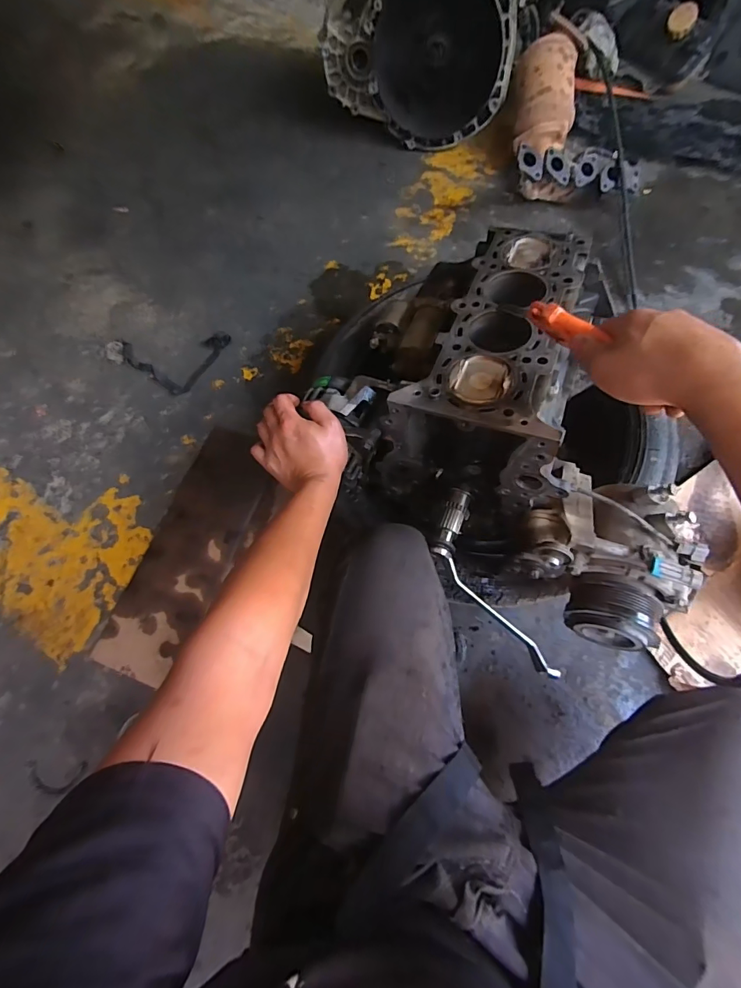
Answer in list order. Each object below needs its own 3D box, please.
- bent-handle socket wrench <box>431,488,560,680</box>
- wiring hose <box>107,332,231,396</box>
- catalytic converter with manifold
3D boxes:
[{"bbox_3d":[0.173,0.139,0.621,0.089,0.059,0.294,-31,89,-8],"label":"bent-handle socket wrench"},{"bbox_3d":[-0.445,-0.323,0.941,0.225,0.023,0.172,29,76,9],"label":"wiring hose"},{"bbox_3d":[0.489,-0.860,1.019,0.301,0.162,0.367,5,73,3],"label":"catalytic converter with manifold"}]

